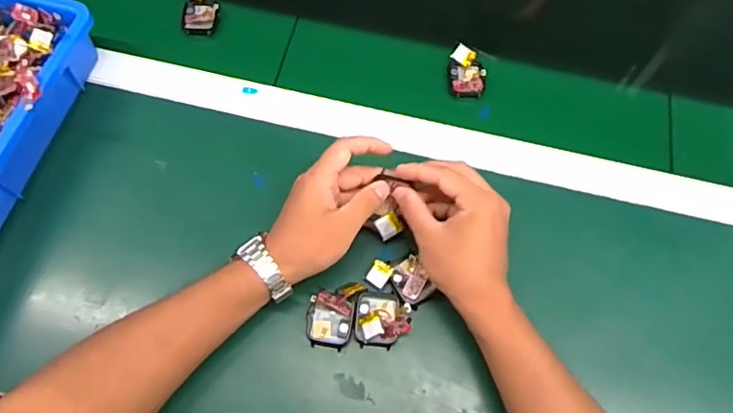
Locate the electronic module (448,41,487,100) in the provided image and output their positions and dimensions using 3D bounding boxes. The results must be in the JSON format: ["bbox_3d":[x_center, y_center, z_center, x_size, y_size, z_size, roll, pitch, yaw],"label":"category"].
[{"bbox_3d":[0.107,-0.142,0.567,0.039,0.016,0.056,6,67,1],"label":"electronic module"}]

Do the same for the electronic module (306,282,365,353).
[{"bbox_3d":[-0.029,0.091,0.460,0.039,0.020,0.055,14,67,5],"label":"electronic module"}]

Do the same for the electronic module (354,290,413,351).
[{"bbox_3d":[0.014,0.094,0.456,0.045,0.024,0.047,7,67,2],"label":"electronic module"}]

